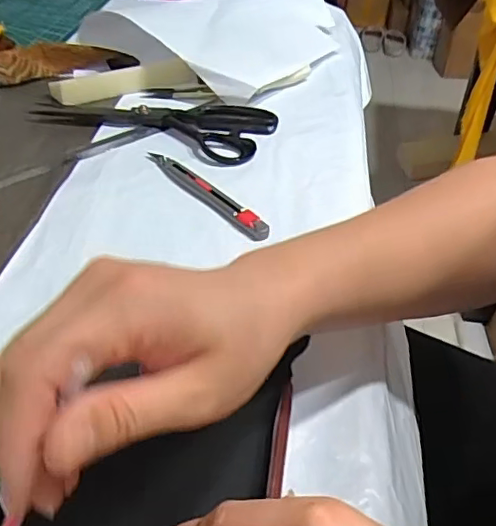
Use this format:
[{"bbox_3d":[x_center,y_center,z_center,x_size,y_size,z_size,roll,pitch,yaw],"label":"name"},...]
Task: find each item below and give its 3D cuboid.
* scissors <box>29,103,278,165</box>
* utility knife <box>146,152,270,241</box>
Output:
[{"bbox_3d":[-0.099,-0.146,0.577,0.242,0.011,0.096,12,43,10],"label":"scissors"},{"bbox_3d":[-0.039,-0.062,0.491,0.018,0.009,0.154,-31,52,-31],"label":"utility knife"}]

